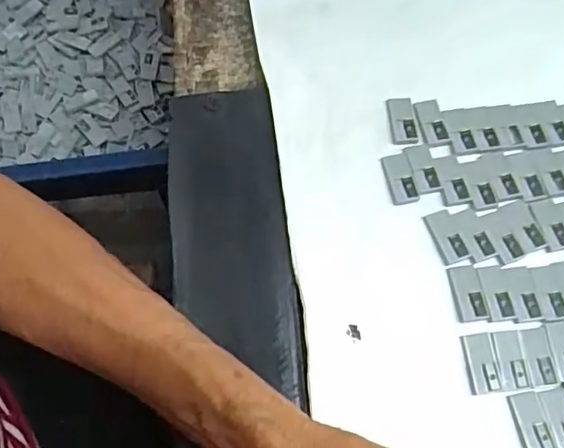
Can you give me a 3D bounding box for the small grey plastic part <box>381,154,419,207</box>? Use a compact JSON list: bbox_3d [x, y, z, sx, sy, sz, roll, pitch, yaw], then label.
[{"bbox_3d":[0.062,-0.024,0.298,0.013,0.004,0.029,-13,71,-5],"label":"small grey plastic part"}]

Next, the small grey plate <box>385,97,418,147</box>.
[{"bbox_3d":[0.066,-0.057,0.310,0.014,0.004,0.028,-6,71,-2],"label":"small grey plate"}]

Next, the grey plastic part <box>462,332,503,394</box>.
[{"bbox_3d":[0.094,0.066,0.268,0.014,0.004,0.027,-7,71,-3],"label":"grey plastic part"}]

